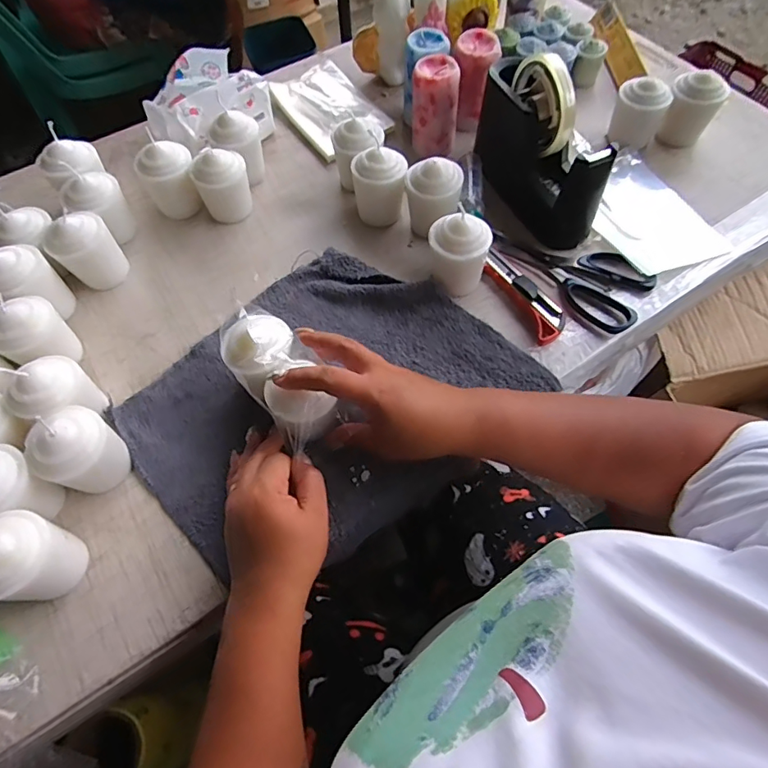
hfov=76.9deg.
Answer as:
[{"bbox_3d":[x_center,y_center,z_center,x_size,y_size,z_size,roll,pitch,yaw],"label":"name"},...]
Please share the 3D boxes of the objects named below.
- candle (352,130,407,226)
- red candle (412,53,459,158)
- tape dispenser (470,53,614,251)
[{"bbox_3d":[-0.003,-0.211,0.517,0.056,0.073,0.048,13,65,8],"label":"candle"},{"bbox_3d":[0.059,-0.322,0.558,0.052,0.082,0.057,7,64,5],"label":"red candle"},{"bbox_3d":[0.159,-0.243,0.494,0.050,0.126,0.177,-24,65,-10],"label":"tape dispenser"}]

